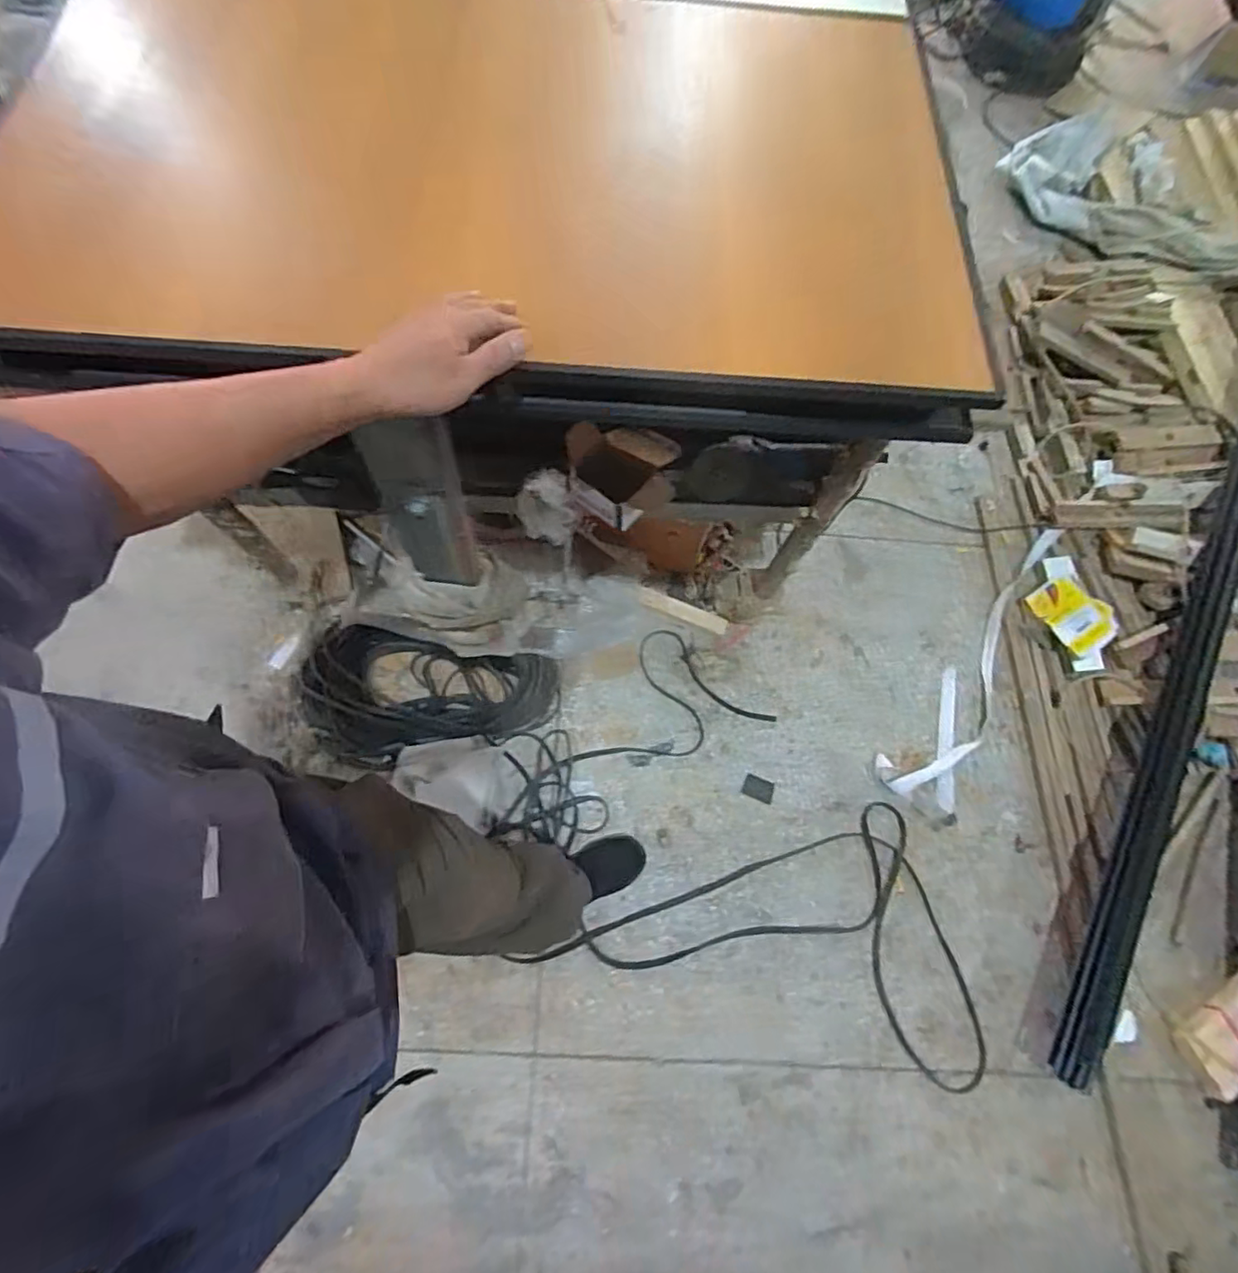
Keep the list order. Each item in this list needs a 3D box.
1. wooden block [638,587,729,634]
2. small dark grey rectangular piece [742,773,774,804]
[{"bbox_3d":[0.158,-0.061,1.520,0.228,0.027,0.036,21,72,5],"label":"wooden block"},{"bbox_3d":[0.322,0.353,1.414,0.068,0.004,0.049,23,72,5],"label":"small dark grey rectangular piece"}]

